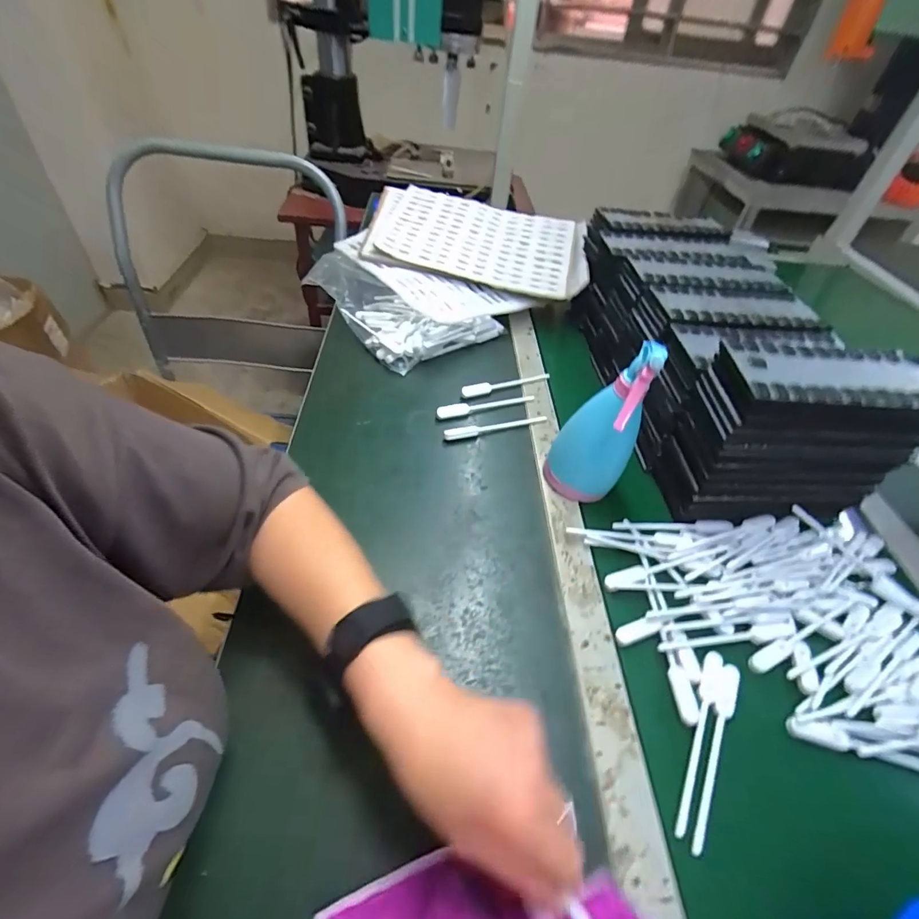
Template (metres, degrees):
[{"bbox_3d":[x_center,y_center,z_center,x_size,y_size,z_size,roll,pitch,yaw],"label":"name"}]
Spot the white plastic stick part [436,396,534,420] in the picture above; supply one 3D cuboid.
[{"bbox_3d":[0.037,-0.073,0.620,0.143,0.018,0.014,-13,50,-18],"label":"white plastic stick part"}]

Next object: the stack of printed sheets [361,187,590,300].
[{"bbox_3d":[0.032,-0.385,0.798,0.377,0.033,0.221,13,59,0],"label":"stack of printed sheets"}]

